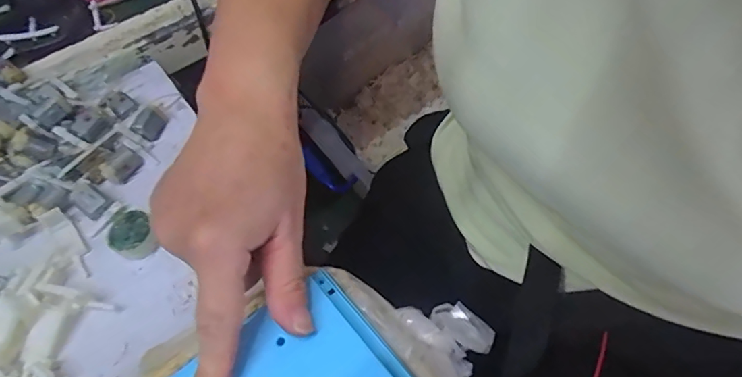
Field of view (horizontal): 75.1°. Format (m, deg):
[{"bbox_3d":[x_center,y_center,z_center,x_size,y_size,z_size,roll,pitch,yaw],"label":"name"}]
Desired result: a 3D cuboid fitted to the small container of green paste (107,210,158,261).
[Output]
[{"bbox_3d":[-0.170,0.034,0.343,0.028,0.015,0.032,-29,59,-16],"label":"small container of green paste"}]

